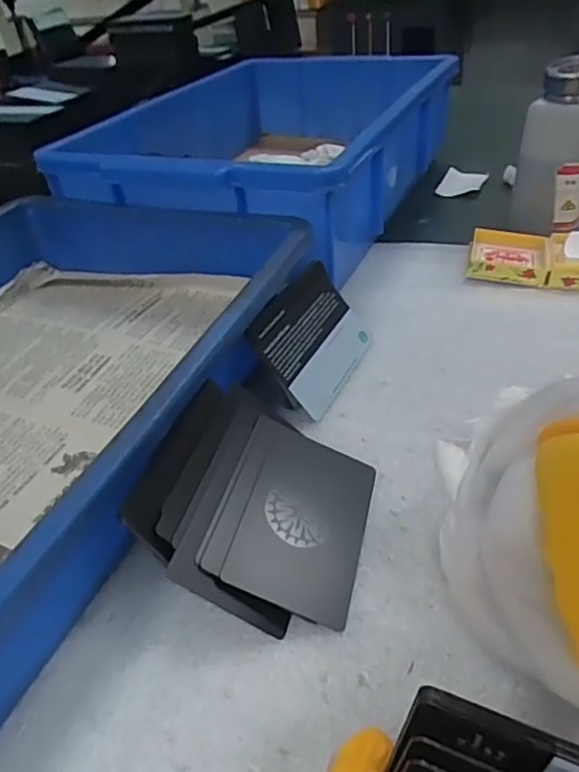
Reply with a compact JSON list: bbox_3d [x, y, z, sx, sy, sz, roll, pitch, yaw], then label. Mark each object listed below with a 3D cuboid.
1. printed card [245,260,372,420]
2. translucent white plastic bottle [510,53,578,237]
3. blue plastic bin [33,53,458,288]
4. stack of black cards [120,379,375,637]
[{"bbox_3d":[0.015,-0.031,0.336,0.006,0.064,0.084,-23,21,46],"label":"printed card"},{"bbox_3d":[0.208,-0.173,0.436,0.063,0.126,0.054,16,44,22],"label":"translucent white plastic bottle"},{"bbox_3d":[0.002,-0.222,0.535,0.231,0.099,0.390,15,44,21],"label":"blue plastic bin"},{"bbox_3d":[-0.014,0.051,0.257,0.095,0.022,0.101,25,43,-3],"label":"stack of black cards"}]

